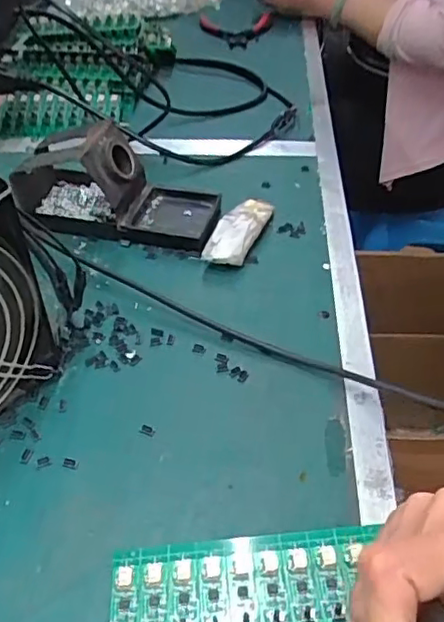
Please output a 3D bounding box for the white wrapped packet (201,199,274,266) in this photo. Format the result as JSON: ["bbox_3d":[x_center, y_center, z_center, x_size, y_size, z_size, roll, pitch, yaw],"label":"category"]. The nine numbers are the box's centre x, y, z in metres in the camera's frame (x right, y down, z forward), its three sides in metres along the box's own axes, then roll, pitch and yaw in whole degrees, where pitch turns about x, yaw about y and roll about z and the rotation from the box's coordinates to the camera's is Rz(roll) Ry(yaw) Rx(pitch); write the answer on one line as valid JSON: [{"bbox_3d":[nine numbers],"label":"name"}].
[{"bbox_3d":[0.015,-0.066,0.480,0.029,0.019,0.086,17,45,19],"label":"white wrapped packet"}]

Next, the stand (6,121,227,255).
[{"bbox_3d":[-0.087,-0.107,0.488,0.166,0.069,0.073,9,43,11],"label":"stand"}]

